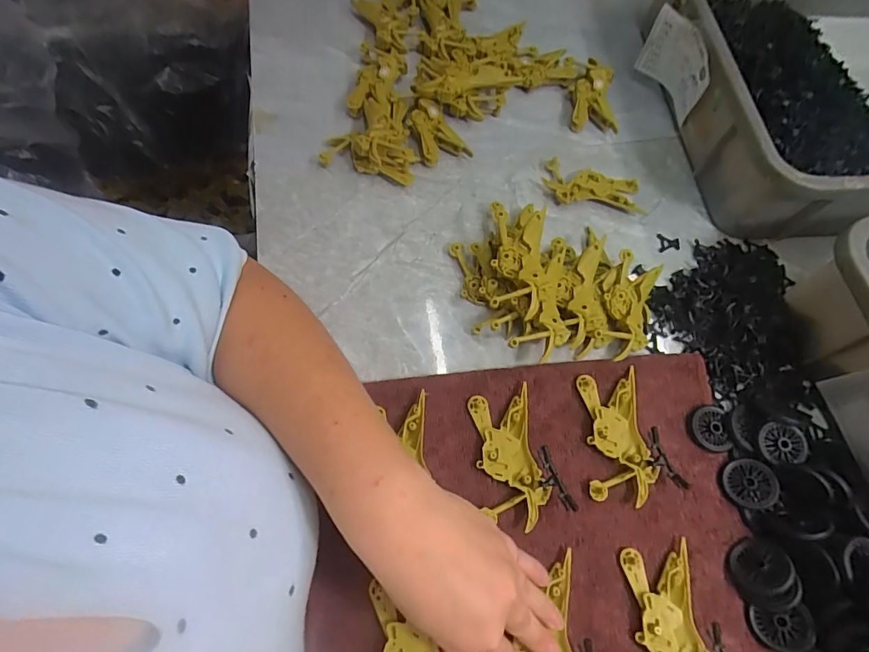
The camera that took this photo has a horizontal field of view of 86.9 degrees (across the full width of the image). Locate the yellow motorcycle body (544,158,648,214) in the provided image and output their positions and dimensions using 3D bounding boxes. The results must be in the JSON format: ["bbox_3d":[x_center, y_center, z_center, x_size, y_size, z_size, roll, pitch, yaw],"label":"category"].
[{"bbox_3d":[0.160,-0.138,0.464,0.098,0.015,0.045,12,66,2],"label":"yellow motorcycle body"}]

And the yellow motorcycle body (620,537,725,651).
[{"bbox_3d":[0.166,0.205,0.313,0.065,0.010,0.097,-2,66,-4],"label":"yellow motorcycle body"}]

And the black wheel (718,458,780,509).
[{"bbox_3d":[0.241,0.120,0.352,0.038,0.004,0.038,-7,60,13],"label":"black wheel"}]

